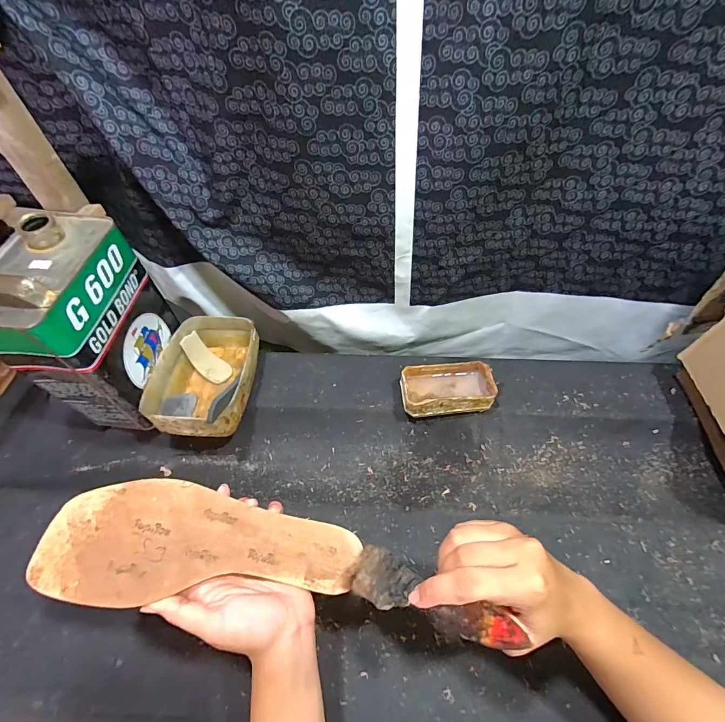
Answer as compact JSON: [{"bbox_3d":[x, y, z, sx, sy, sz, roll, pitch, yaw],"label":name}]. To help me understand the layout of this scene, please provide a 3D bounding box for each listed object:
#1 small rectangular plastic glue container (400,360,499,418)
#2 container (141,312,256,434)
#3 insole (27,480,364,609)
[{"bbox_3d":[0.120,0.043,0.542,0.126,0.048,0.070,-6,51,-2],"label":"small rectangular plastic glue container"},{"bbox_3d":[-0.222,0.022,0.548,0.127,0.073,0.187,1,51,4],"label":"container"},{"bbox_3d":[-0.119,0.143,0.303,0.233,0.010,0.082,7,62,-17],"label":"insole"}]

